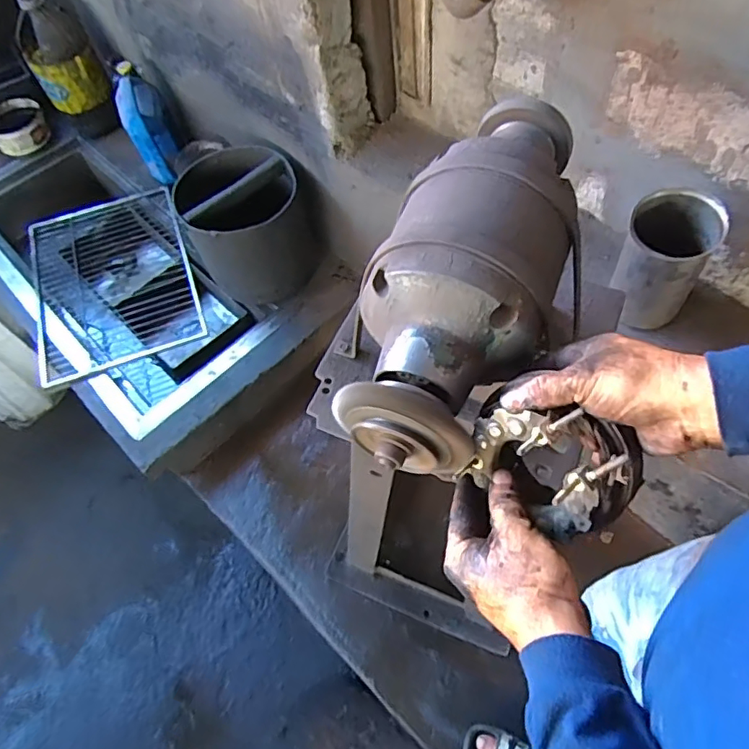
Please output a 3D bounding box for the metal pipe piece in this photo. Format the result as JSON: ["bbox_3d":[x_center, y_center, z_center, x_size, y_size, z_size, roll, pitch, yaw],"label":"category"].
[{"bbox_3d":[0.431,-0.167,0.850,0.116,0.187,0.123,28,66,19],"label":"metal pipe piece"}]

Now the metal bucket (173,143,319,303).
[{"bbox_3d":[-0.310,-0.381,1.404,0.294,0.264,0.282,-2,60,3],"label":"metal bucket"}]

